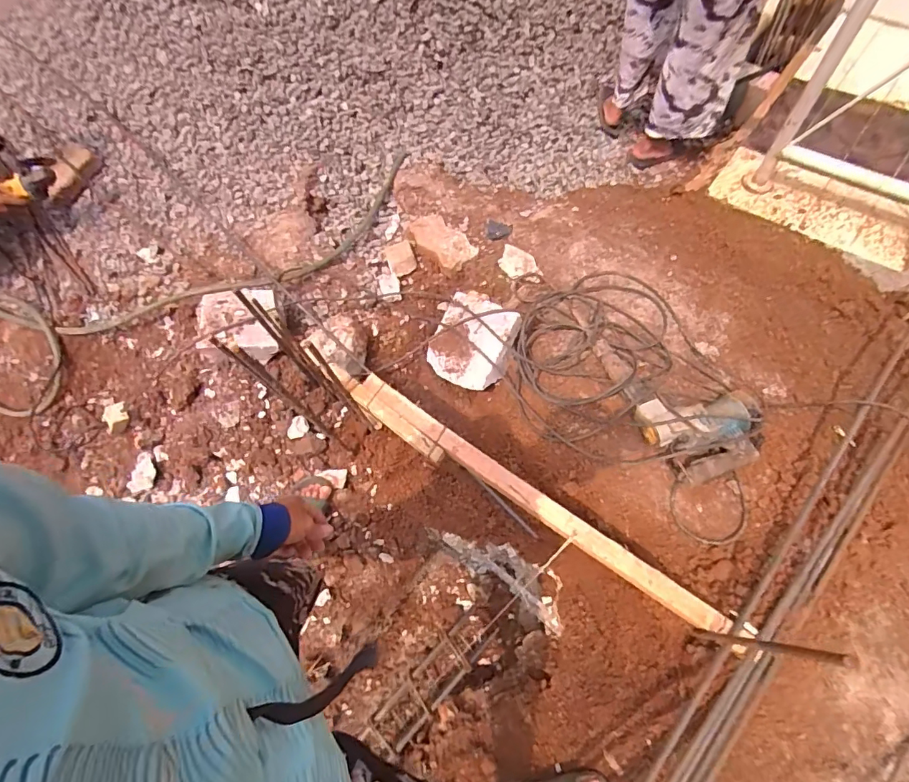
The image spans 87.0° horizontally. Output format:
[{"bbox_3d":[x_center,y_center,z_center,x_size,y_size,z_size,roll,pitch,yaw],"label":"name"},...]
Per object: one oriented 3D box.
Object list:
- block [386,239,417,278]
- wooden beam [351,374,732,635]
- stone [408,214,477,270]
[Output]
[{"bbox_3d":[-0.162,-0.399,1.446,0.078,0.028,0.105,-18,66,1],"label":"block"},{"bbox_3d":[0.127,0.210,0.961,0.837,0.047,0.069,32,75,19],"label":"wooden beam"},{"bbox_3d":[-0.040,-0.451,1.441,0.121,0.038,0.233,-43,68,-10],"label":"stone"}]

